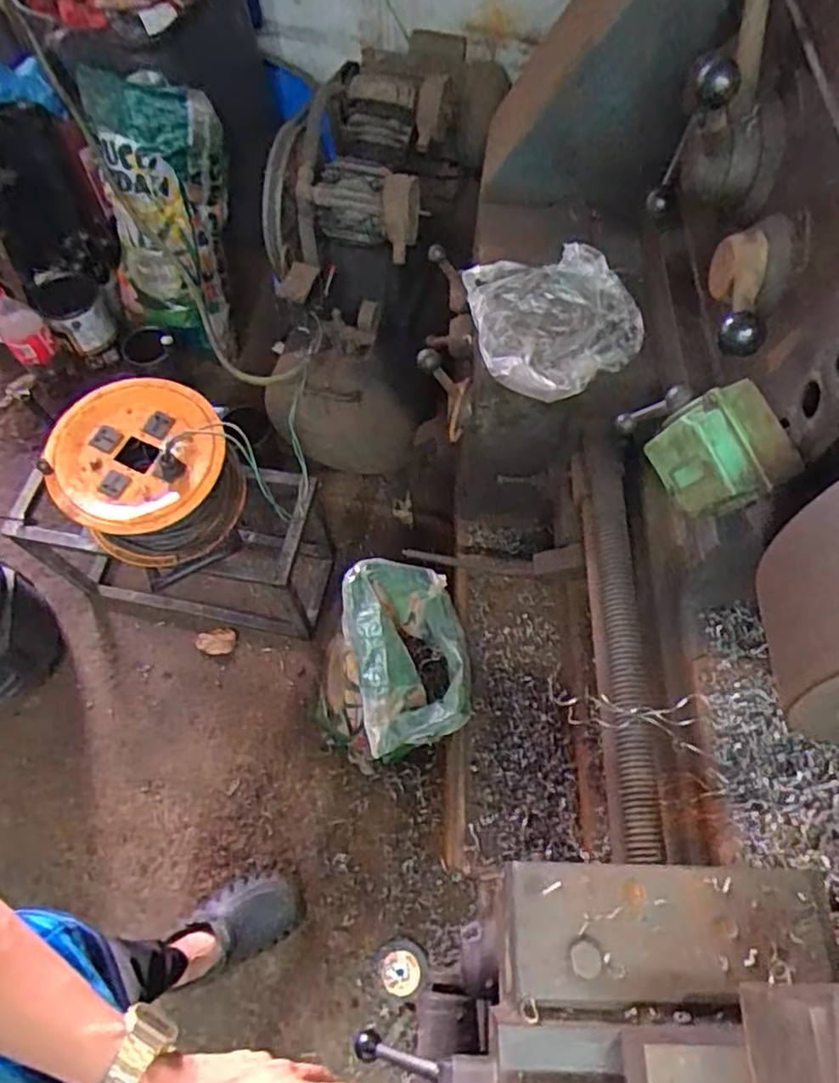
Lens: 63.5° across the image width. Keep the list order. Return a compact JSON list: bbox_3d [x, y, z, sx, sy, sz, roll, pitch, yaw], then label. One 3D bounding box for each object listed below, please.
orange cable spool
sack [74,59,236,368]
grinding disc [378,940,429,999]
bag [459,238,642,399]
[{"bbox_3d":[-0.466,-0.115,1.184,0.275,0.178,0.266,0,64,0],"label":"orange cable spool"},{"bbox_3d":[-0.575,-0.710,1.537,0.287,0.583,0.118,2,42,0],"label":"sack"},{"bbox_3d":[-0.030,0.777,1.232,0.088,0.011,0.092,0,64,0],"label":"grinding disc"},{"bbox_3d":[0.176,-0.279,0.858,0.217,0.034,0.220,-15,65,-8],"label":"bag"}]

